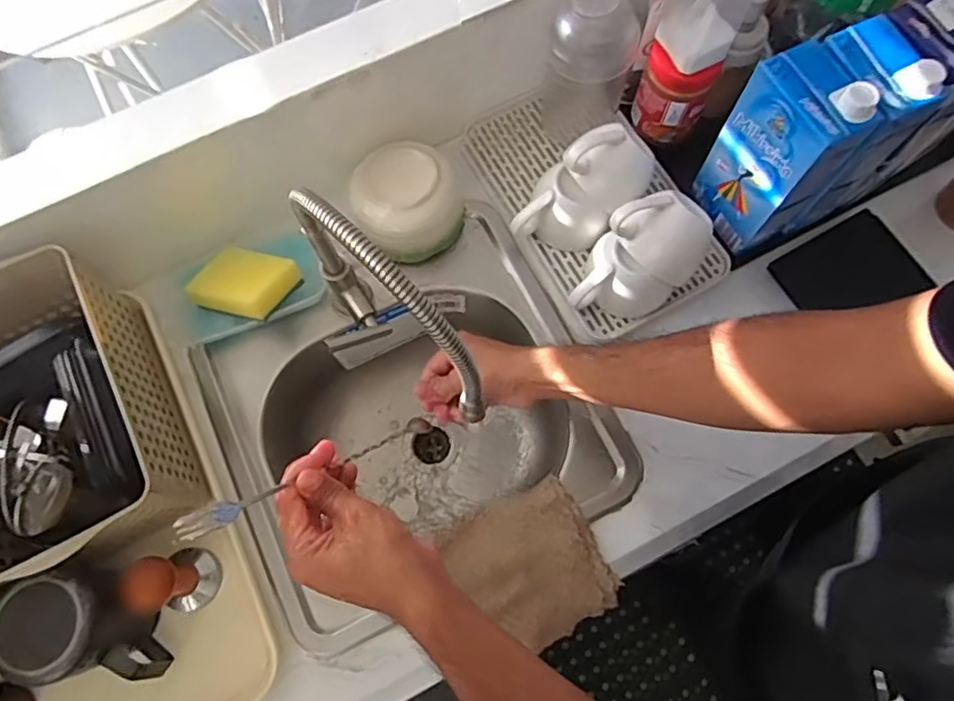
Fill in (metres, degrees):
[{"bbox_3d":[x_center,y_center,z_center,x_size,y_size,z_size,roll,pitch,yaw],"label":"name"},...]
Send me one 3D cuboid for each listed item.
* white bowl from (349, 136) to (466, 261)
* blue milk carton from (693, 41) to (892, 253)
[{"bbox_3d":[-0.071,-0.160,0.668,0.108,0.070,0.110,0,73,1],"label":"white bowl"},{"bbox_3d":[0.283,-0.185,0.590,0.066,0.198,0.103,-34,75,-9],"label":"blue milk carton"}]

